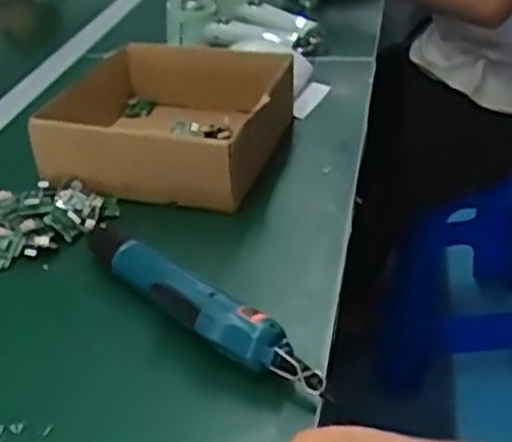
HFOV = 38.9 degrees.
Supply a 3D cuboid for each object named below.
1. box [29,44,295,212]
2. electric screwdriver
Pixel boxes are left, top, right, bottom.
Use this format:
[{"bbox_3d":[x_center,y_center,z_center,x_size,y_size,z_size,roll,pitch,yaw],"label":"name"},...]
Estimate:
[{"bbox_3d":[-0.084,-0.097,0.698,0.211,0.079,0.213,13,36,13],"label":"box"},{"bbox_3d":[-0.052,0.052,0.499,0.031,0.033,0.237,-29,41,-33],"label":"electric screwdriver"}]

